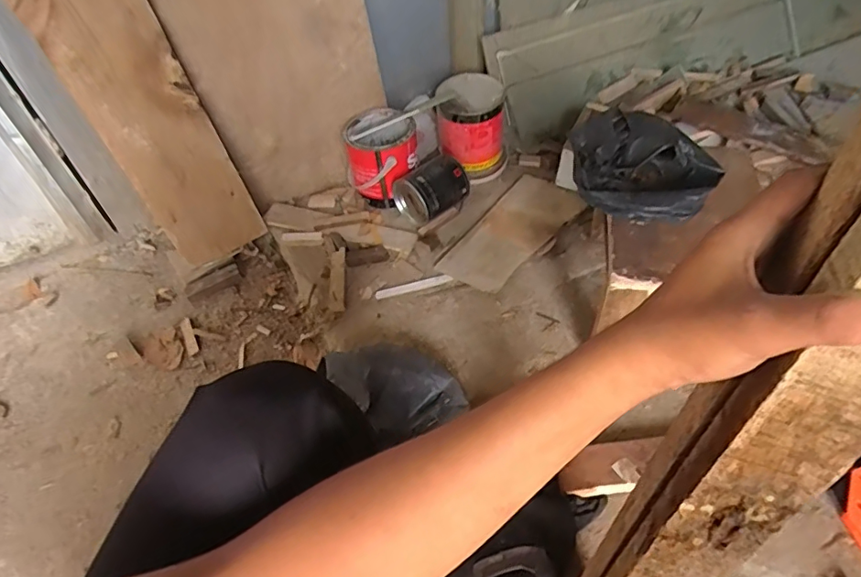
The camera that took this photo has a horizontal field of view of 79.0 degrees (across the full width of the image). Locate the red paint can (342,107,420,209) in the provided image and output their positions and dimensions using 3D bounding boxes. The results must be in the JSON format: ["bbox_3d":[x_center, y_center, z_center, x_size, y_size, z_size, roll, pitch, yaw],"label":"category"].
[{"bbox_3d":[-0.103,-0.286,1.139,0.148,0.154,0.141,-2,49,3],"label":"red paint can"}]

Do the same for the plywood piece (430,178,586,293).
[{"bbox_3d":[0.167,-0.120,1.069,0.156,0.015,0.334,30,58,27],"label":"plywood piece"}]

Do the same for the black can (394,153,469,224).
[{"bbox_3d":[-0.001,-0.211,1.108,0.113,0.095,0.134,36,60,30],"label":"black can"}]

